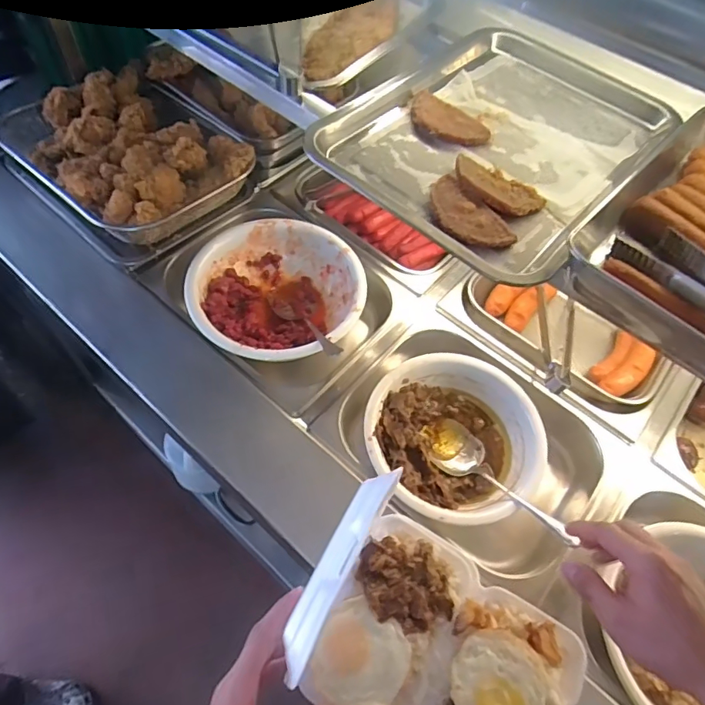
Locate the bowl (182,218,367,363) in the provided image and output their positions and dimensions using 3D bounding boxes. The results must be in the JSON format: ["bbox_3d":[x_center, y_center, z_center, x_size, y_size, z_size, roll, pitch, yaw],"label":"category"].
[{"bbox_3d":[-0.111,-0.082,0.735,0.239,0.072,0.235,2,58,-3],"label":"bowl"}]

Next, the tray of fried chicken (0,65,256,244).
[{"bbox_3d":[-0.338,-0.314,0.773,0.280,0.085,0.326,-38,68,-24],"label":"tray of fried chicken"}]

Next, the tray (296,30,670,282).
[{"bbox_3d":[0.140,-0.217,0.494,0.254,0.030,0.325,36,62,17],"label":"tray"}]

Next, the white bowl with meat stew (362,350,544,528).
[{"bbox_3d":[0.129,0.110,0.640,0.219,0.077,0.209,-8,59,-9],"label":"white bowl with meat stew"}]

